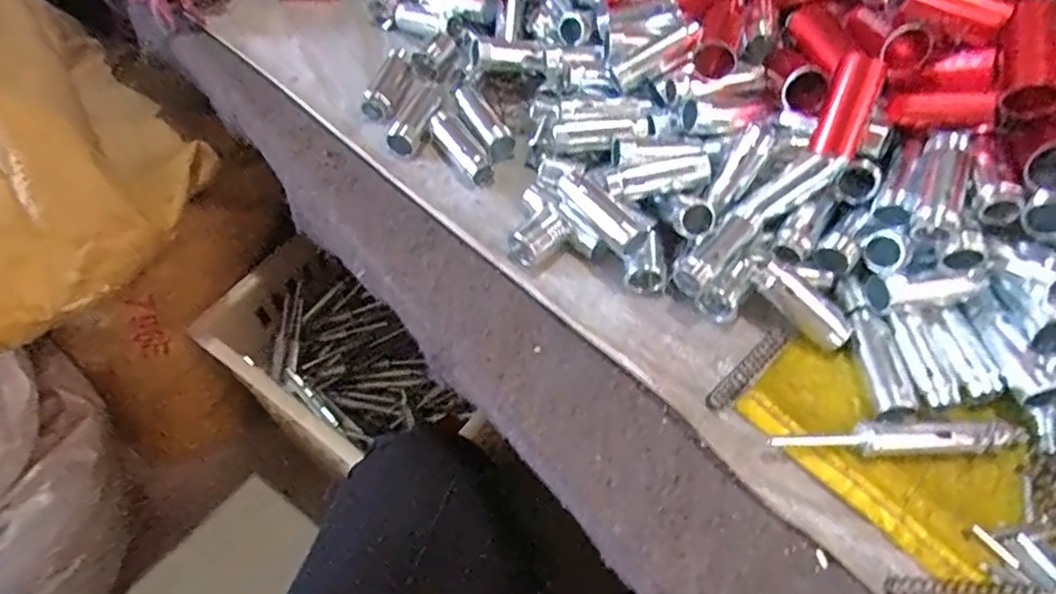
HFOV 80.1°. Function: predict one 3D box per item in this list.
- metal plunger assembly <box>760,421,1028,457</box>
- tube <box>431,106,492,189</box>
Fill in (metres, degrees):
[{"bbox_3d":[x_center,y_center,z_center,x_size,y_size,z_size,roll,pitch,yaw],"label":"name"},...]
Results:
[{"bbox_3d":[0.217,0.082,0.361,0.158,0.016,0.019,-4,57,-3],"label":"metal plunger assembly"},{"bbox_3d":[-0.053,-0.119,0.487,0.028,0.024,0.079,-23,59,-14],"label":"tube"}]

